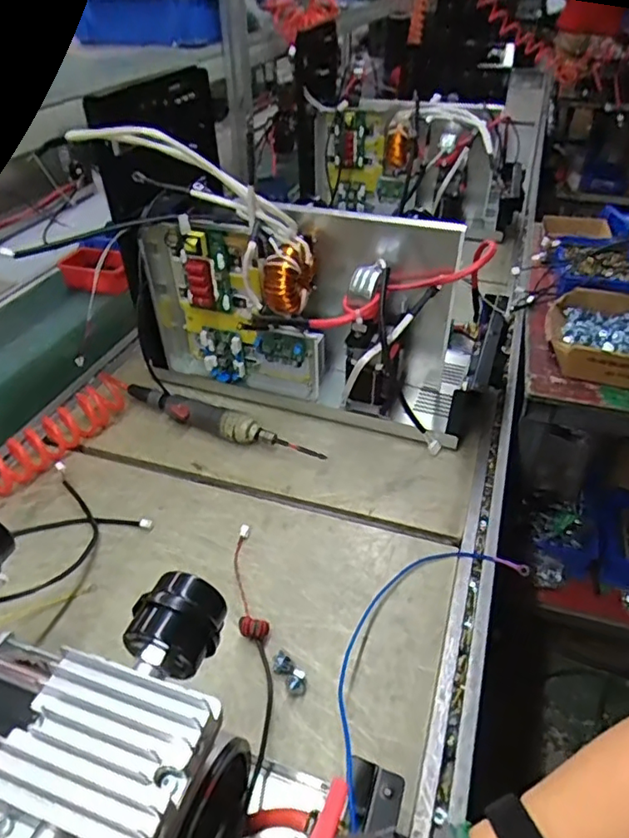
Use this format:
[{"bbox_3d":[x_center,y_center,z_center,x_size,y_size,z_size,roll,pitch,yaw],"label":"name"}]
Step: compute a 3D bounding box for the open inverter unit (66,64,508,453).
[{"bbox_3d":[0.002,-0.215,0.806,0.498,0.379,0.268,16,43,16],"label":"open inverter unit"}]

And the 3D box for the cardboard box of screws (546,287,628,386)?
[{"bbox_3d":[0.483,-0.133,0.908,0.210,0.053,0.220,16,42,18],"label":"cardboard box of screws"}]

